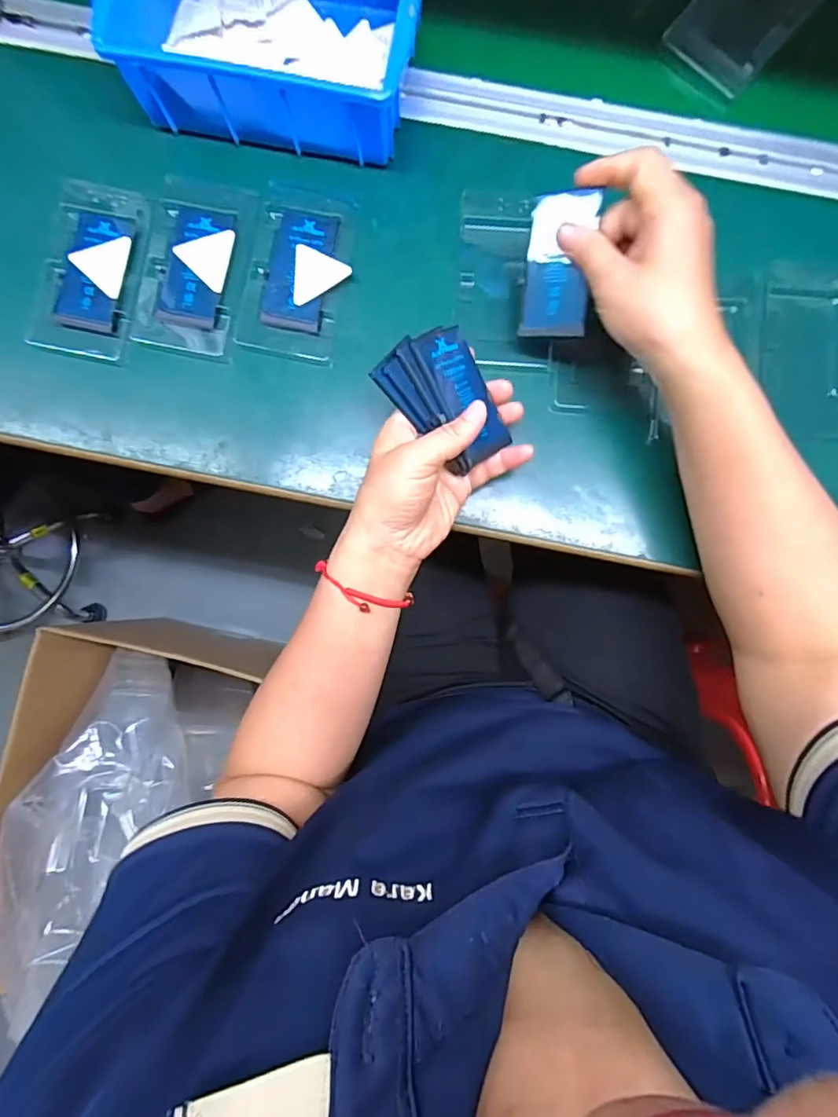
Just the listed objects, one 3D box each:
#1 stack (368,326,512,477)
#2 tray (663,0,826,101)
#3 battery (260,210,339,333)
[{"bbox_3d":[0.019,-0.102,0.337,0.068,0.011,0.087,-34,102,-18],"label":"stack"},{"bbox_3d":[0.248,-0.412,0.390,0.072,0.015,0.117,43,90,0],"label":"tray"},{"bbox_3d":[-0.088,-0.213,0.384,0.043,0.004,0.086,10,90,0],"label":"battery"}]

